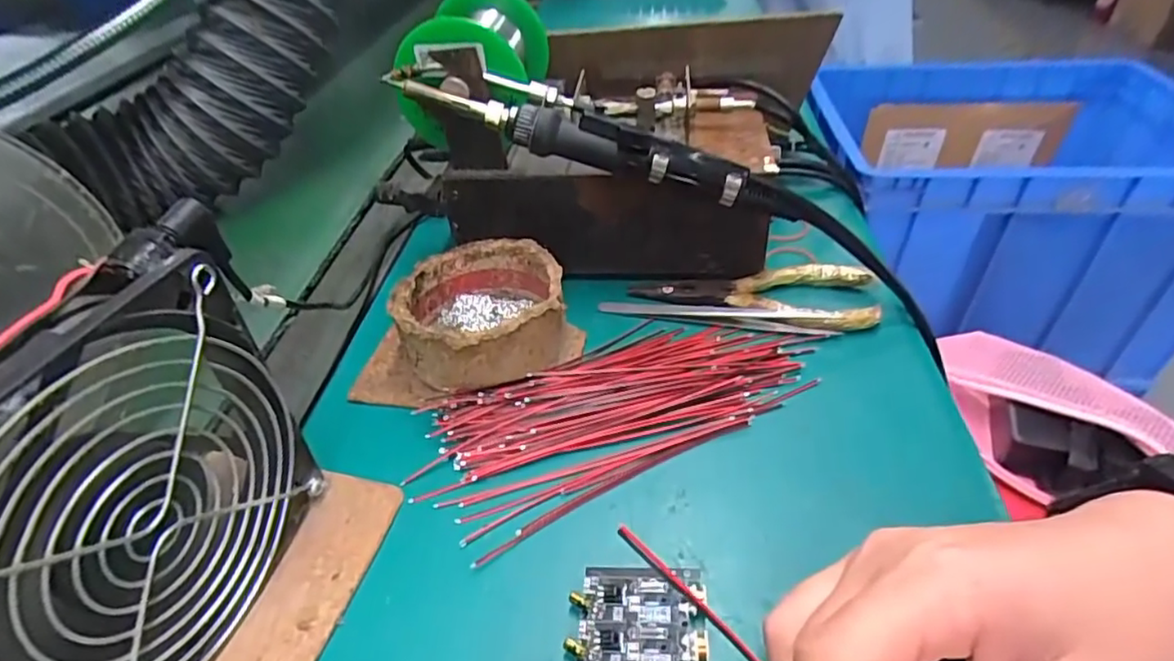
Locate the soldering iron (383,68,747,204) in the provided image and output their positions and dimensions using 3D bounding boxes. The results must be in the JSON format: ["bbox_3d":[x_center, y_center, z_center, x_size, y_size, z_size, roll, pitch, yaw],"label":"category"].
[{"bbox_3d":[-0.007,-0.099,0.302,0.179,0.024,0.019,16,42,-2],"label":"soldering iron"}]

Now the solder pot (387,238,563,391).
[{"bbox_3d":[-0.053,-0.009,0.312,0.079,0.039,0.081,-4,40,-1],"label":"solder pot"}]

